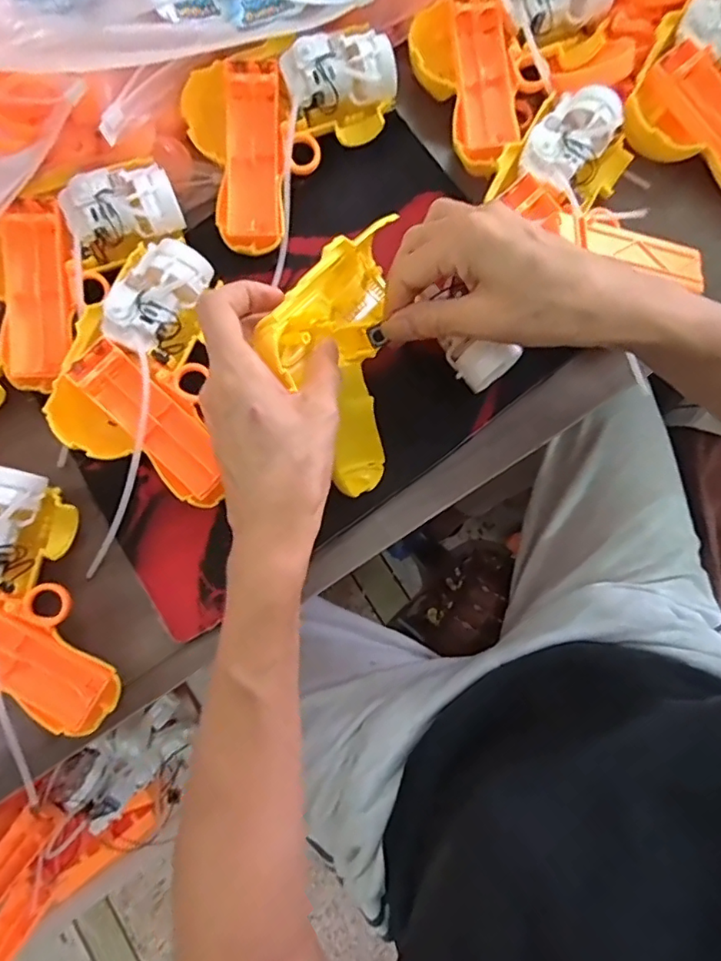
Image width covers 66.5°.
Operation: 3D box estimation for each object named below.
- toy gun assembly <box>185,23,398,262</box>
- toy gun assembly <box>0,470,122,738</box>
[{"bbox_3d":[-0.040,-0.227,0.358,0.133,0.038,0.115,-19,80,-3],"label":"toy gun assembly"},{"bbox_3d":[-0.194,0.066,0.311,0.114,0.034,0.135,7,80,1],"label":"toy gun assembly"}]

